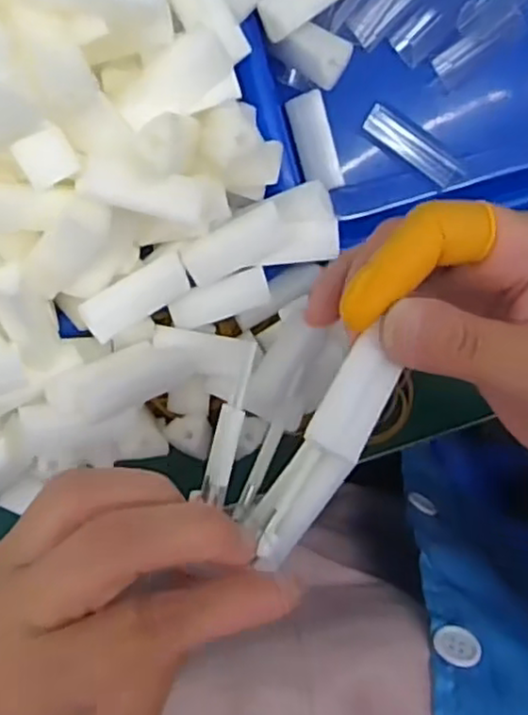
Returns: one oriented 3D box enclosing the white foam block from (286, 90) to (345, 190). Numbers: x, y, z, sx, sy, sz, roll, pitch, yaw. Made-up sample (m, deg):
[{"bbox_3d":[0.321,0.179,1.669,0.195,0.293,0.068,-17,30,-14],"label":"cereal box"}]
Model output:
[{"bbox_3d":[0.024,-0.103,0.326,0.016,0.018,0.046,-15,97,-6],"label":"white foam block"}]

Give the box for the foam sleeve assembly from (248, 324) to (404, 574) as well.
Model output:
[{"bbox_3d":[0.020,0.030,0.212,0.019,0.009,0.074,28,95,-9],"label":"foam sleeve assembly"}]

